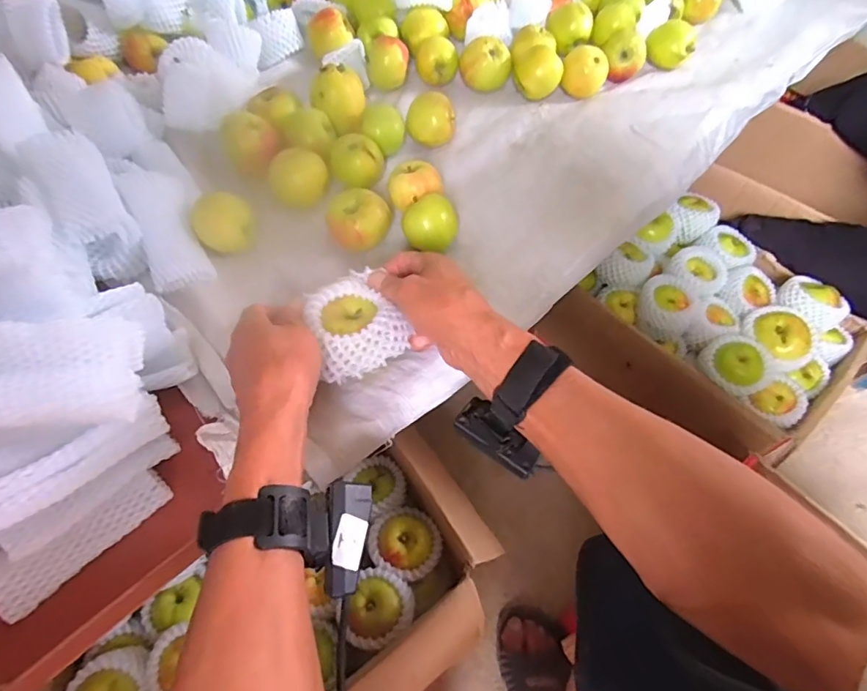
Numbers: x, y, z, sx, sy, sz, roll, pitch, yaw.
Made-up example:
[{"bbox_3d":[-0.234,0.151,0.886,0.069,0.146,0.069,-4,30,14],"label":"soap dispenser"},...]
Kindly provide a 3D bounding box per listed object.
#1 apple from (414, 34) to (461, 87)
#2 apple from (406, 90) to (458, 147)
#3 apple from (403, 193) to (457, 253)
[{"bbox_3d":[0.005,-0.388,0.695,0.059,0.043,0.047,1,58,-1],"label":"apple"},{"bbox_3d":[-0.003,-0.279,0.634,0.060,0.048,0.052,1,58,-1],"label":"apple"},{"bbox_3d":[-0.003,-0.128,0.543,0.056,0.049,0.059,5,58,2],"label":"apple"}]

